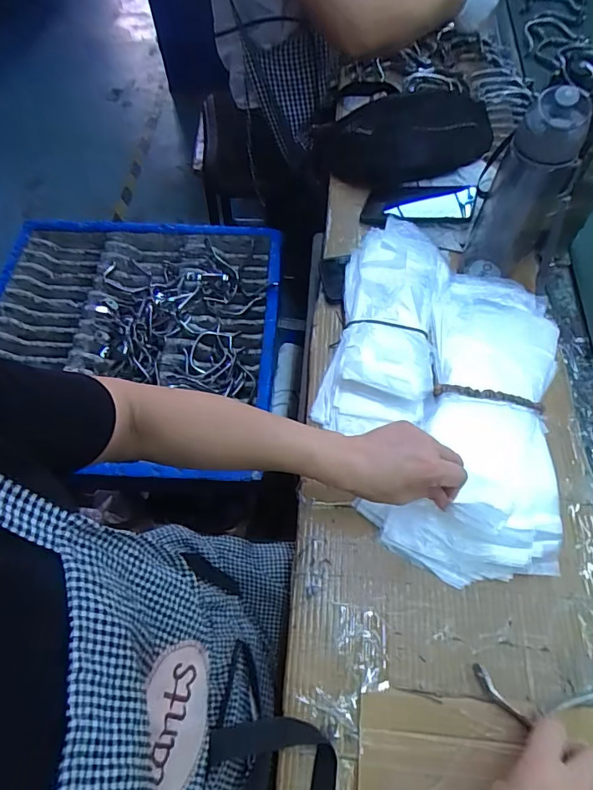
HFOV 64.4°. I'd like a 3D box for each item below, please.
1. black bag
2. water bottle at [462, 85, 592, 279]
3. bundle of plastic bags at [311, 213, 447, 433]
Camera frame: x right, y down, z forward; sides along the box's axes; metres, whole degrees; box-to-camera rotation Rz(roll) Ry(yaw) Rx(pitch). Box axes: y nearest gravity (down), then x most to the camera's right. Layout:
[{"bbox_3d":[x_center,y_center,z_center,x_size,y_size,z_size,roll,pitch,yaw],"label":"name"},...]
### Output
[{"bbox_3d":[0.145,-0.402,0.748,0.288,0.101,0.120,3,62,24],"label":"black bag"},{"bbox_3d":[0.272,-0.234,0.561,0.086,0.238,0.091,25,66,14],"label":"water bottle"},{"bbox_3d":[0.113,-0.089,0.591,0.131,0.060,0.298,11,63,7],"label":"bundle of plastic bags"}]

